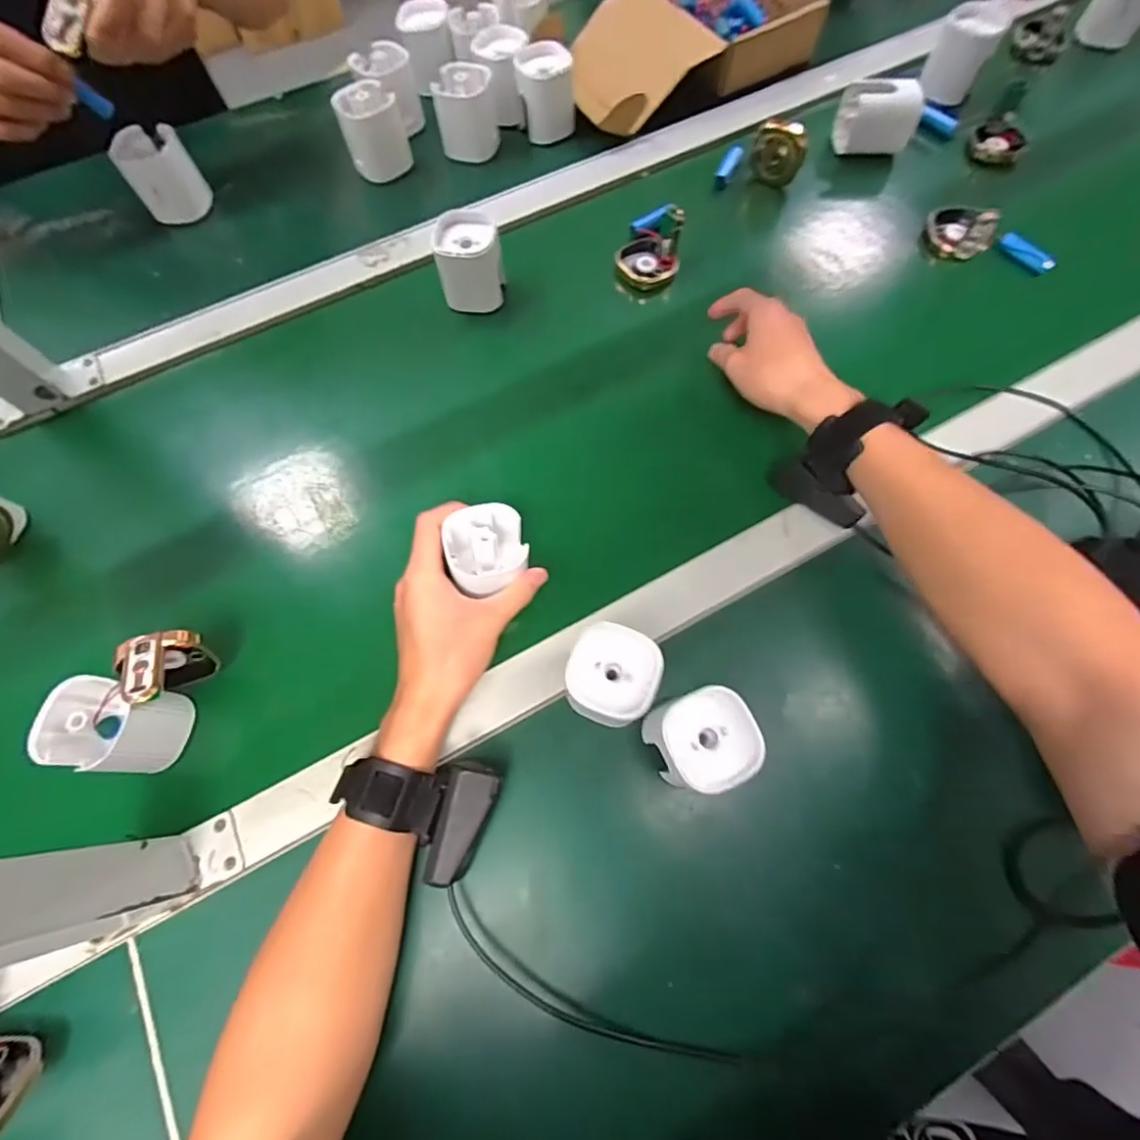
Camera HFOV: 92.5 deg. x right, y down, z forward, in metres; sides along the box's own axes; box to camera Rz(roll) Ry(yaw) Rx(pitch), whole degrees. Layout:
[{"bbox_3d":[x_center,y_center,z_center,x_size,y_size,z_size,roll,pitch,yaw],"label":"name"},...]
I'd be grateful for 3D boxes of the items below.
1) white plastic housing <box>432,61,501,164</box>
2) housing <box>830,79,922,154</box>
[{"bbox_3d":[-0.107,-0.479,0.578,0.064,0.076,0.045,-9,70,-3],"label":"white plastic housing"},{"bbox_3d":[0.322,-0.473,0.574,0.070,0.065,0.046,8,70,3],"label":"housing"}]

